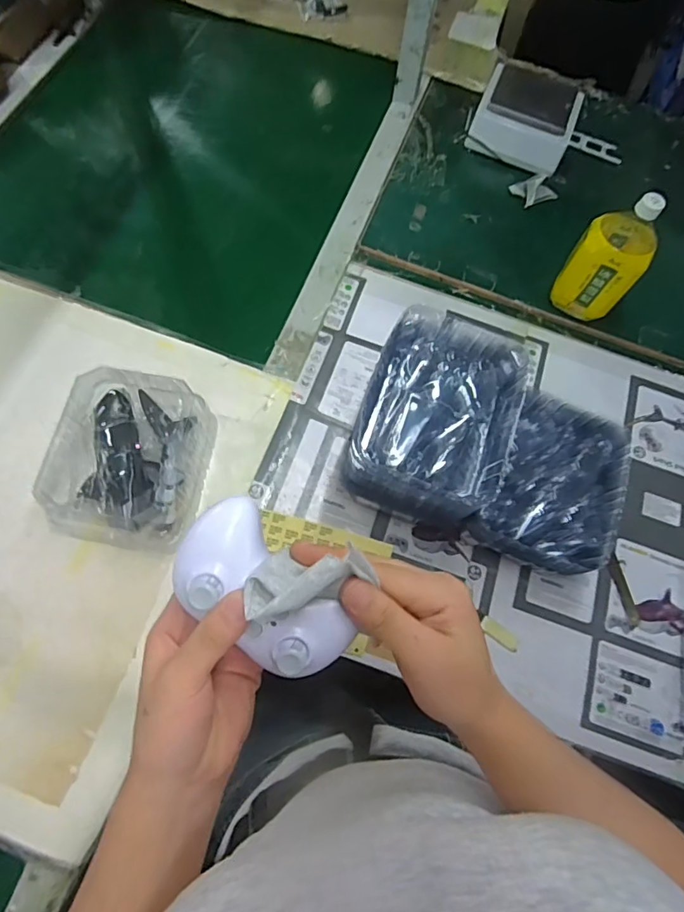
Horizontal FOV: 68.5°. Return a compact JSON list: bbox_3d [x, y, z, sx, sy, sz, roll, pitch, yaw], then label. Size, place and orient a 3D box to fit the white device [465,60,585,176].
[{"bbox_3d":[0.330,-0.607,0.907,0.172,0.091,0.134,23,70,2],"label":"white device"}]

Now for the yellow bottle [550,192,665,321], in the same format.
[{"bbox_3d":[0.397,-0.292,0.748,0.103,0.194,0.082,38,71,7],"label":"yellow bottle"}]

